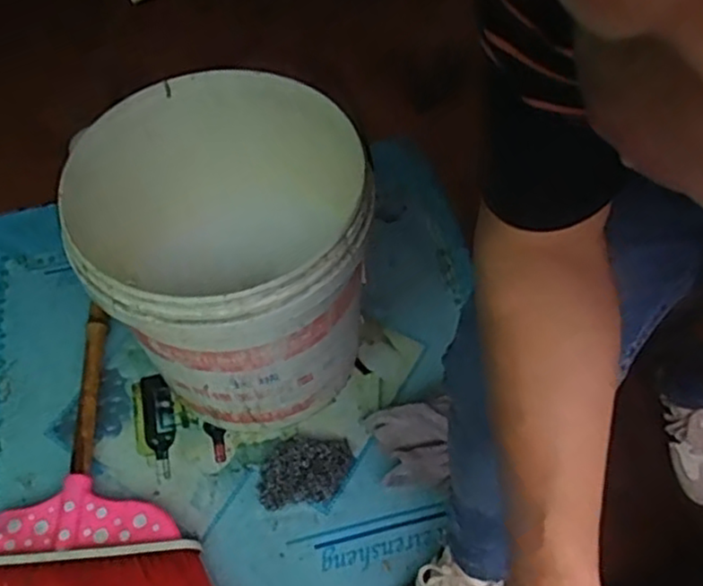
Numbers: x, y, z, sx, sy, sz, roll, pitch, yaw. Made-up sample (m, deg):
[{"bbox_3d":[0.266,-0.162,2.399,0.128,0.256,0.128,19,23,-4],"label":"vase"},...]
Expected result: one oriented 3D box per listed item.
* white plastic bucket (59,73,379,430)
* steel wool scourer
[{"bbox_3d":[-0.129,-0.018,0.782,0.282,0.332,0.273,-1,56,2],"label":"white plastic bucket"},{"bbox_3d":[-0.055,0.208,0.810,0.107,0.033,0.076,-8,56,-3],"label":"steel wool scourer"}]

